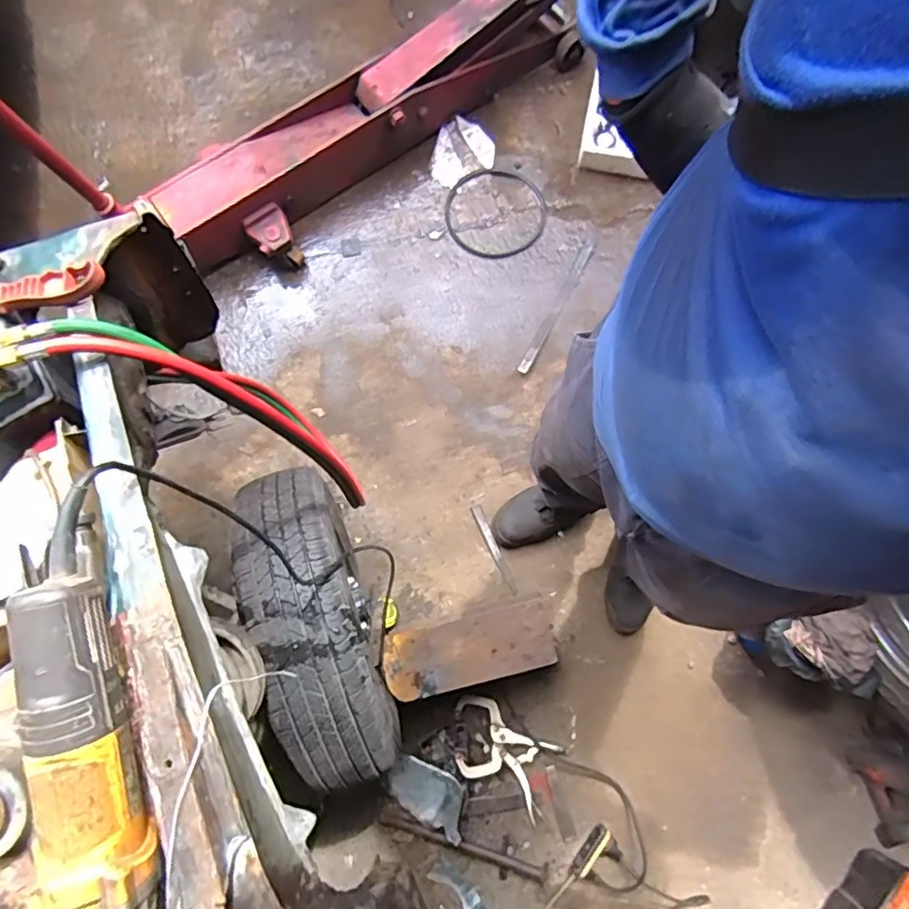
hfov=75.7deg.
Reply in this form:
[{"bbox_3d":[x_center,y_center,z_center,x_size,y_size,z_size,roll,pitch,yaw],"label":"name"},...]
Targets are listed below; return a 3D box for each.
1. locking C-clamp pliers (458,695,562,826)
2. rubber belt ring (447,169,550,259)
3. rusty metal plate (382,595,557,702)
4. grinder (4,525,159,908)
[{"bbox_3d":[0.102,0.650,1.278,0.258,0.023,0.154,31,77,6],"label":"locking C-clamp pliers"},{"bbox_3d":[0.114,-0.662,1.605,0.276,0.022,0.290,0,76,-2],"label":"rubber belt ring"},{"bbox_3d":[0.027,0.367,1.107,0.316,0.026,0.125,-13,77,-5],"label":"rusty metal plate"},{"bbox_3d":[-0.237,0.208,0.374,0.070,0.067,0.310,-6,78,-2],"label":"grinder"}]

